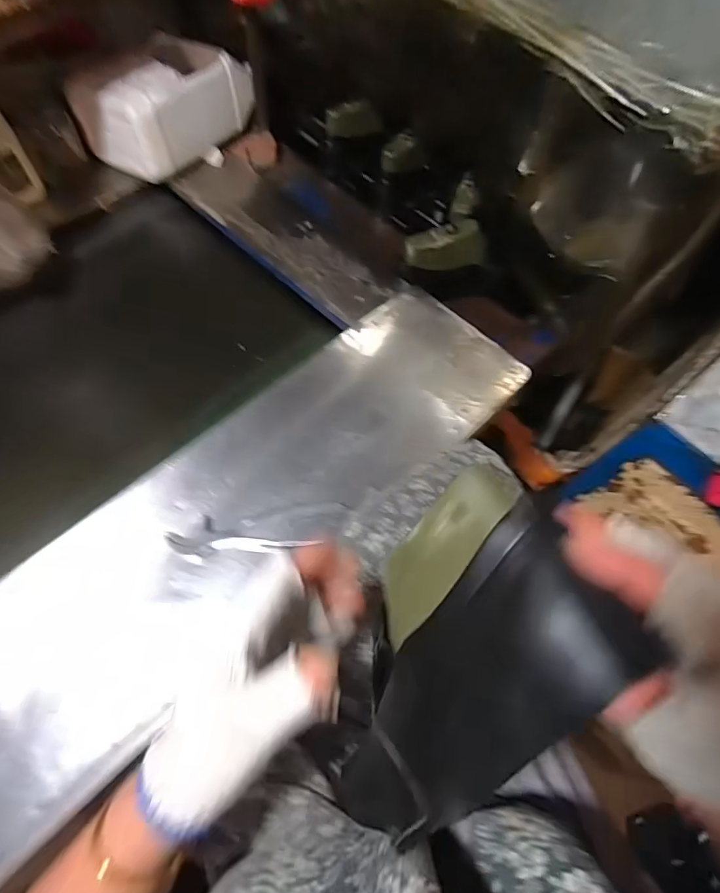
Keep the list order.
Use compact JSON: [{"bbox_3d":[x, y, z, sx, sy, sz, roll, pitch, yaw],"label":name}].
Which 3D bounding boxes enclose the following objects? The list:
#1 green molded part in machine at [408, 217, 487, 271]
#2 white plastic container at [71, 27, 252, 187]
[{"bbox_3d":[0.133,-0.307,0.725,0.128,0.048,0.046,-9,65,-8],"label":"green molded part in machine"},{"bbox_3d":[-0.325,-0.597,0.807,0.170,0.123,0.272,34,67,12],"label":"white plastic container"}]

